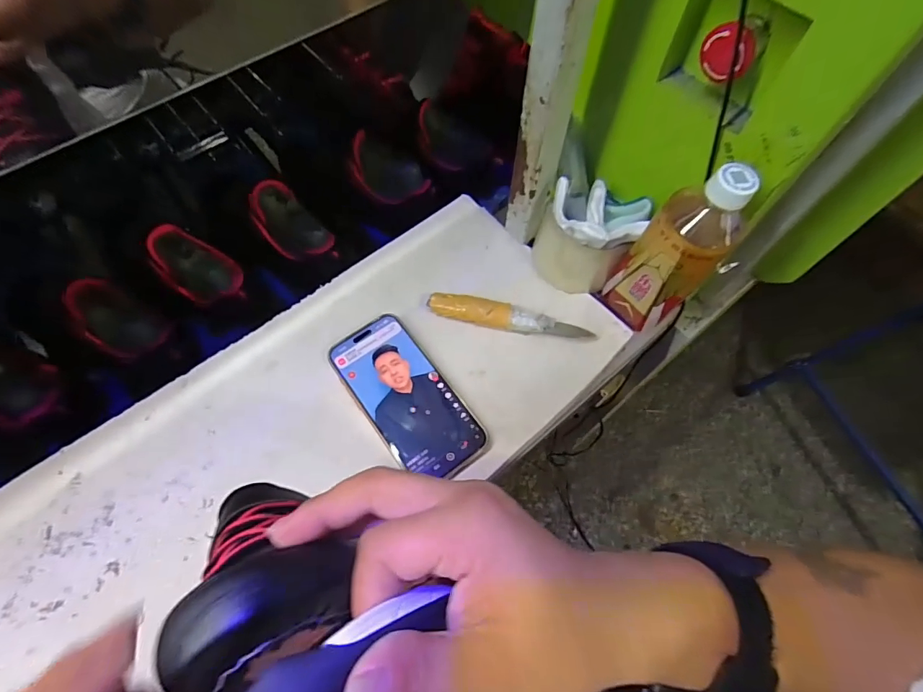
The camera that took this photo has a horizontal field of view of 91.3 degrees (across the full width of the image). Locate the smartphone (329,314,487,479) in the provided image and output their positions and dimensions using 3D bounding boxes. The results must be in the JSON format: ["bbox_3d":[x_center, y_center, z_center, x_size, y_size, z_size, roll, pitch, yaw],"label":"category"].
[{"bbox_3d":[-0.052,0.046,0.418,0.077,0.011,0.161,-34,68,-15],"label":"smartphone"}]

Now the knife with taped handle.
[{"bbox_3d":[0.049,-0.027,0.455,0.165,0.024,0.025,11,64,6],"label":"knife with taped handle"}]

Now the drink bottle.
[{"bbox_3d":[0.192,-0.085,0.401,0.064,0.170,0.073,-36,69,-16],"label":"drink bottle"}]

